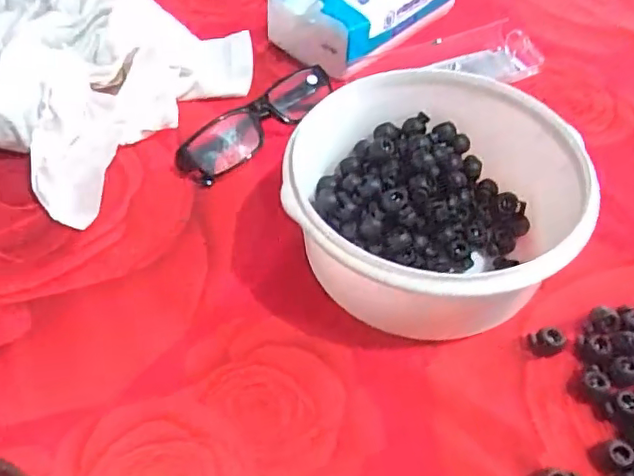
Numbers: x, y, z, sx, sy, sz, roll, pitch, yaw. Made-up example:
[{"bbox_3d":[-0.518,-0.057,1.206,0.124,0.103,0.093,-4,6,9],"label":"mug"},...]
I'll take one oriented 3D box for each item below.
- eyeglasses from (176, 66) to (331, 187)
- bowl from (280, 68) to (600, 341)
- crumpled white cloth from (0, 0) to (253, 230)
[{"bbox_3d":[-0.041,-0.084,0.425,0.128,0.029,0.035,-33,57,-25],"label":"eyeglasses"},{"bbox_3d":[0.064,-0.017,0.343,0.148,0.077,0.157,0,50,0],"label":"bowl"},{"bbox_3d":[-0.199,-0.147,0.459,0.255,0.057,0.225,26,55,20],"label":"crumpled white cloth"}]

